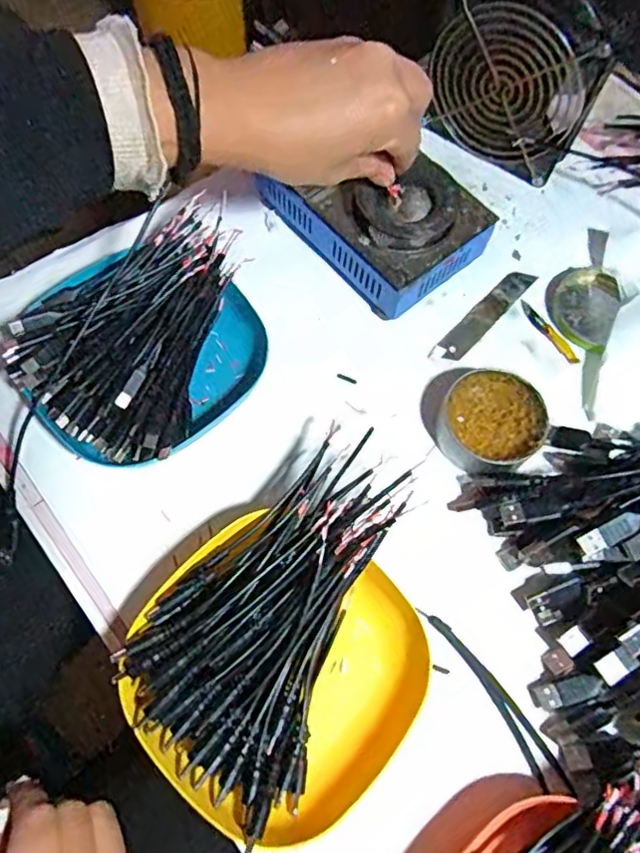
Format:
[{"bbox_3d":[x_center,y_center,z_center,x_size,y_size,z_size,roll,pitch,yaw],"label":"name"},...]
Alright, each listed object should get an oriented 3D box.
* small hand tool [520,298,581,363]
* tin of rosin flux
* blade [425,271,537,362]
[{"bbox_3d":[0.161,-0.067,0.420,0.011,0.004,0.057,-33,72,-13],"label":"small hand tool"},{"bbox_3d":[0.108,-0.003,0.374,0.060,0.023,0.061,0,68,-1],"label":"tin of rosin flux"},{"bbox_3d":[0.118,-0.079,0.426,0.020,0.004,0.102,41,73,15],"label":"blade"}]

